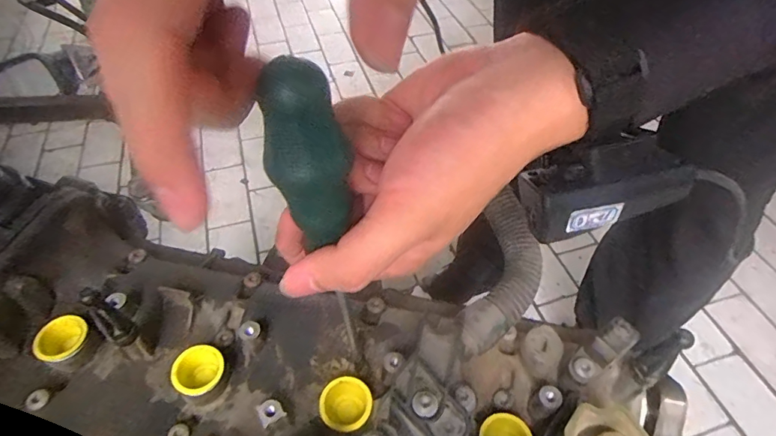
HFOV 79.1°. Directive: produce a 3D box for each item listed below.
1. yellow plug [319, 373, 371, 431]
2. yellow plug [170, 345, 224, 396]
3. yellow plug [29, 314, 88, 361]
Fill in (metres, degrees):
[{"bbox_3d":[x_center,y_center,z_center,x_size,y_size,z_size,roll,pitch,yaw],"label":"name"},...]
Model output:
[{"bbox_3d":[-0.023,0.107,0.266,0.029,0.020,0.028,0,48,0],"label":"yellow plug"},{"bbox_3d":[-0.109,0.092,0.276,0.026,0.020,0.028,0,48,0],"label":"yellow plug"},{"bbox_3d":[-0.195,0.074,0.284,0.026,0.013,0.028,-1,52,1],"label":"yellow plug"}]

